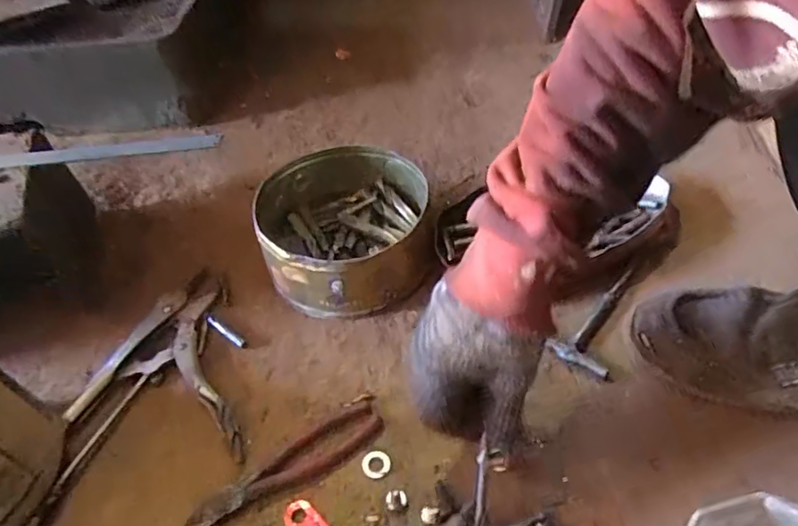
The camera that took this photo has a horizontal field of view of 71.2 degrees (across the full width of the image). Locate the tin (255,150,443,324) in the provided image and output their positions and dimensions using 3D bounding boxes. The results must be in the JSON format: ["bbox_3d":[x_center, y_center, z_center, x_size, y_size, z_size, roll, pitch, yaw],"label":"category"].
[{"bbox_3d":[-0.056,-0.036,0.620,0.182,0.098,0.182,-2,45,3],"label":"tin"}]

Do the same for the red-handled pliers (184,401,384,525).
[{"bbox_3d":[-0.092,0.172,0.466,0.173,0.015,0.044,-30,51,-23],"label":"red-handled pliers"}]

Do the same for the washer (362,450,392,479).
[{"bbox_3d":[-0.019,0.172,0.476,0.024,0.004,0.023,-3,44,3],"label":"washer"}]

